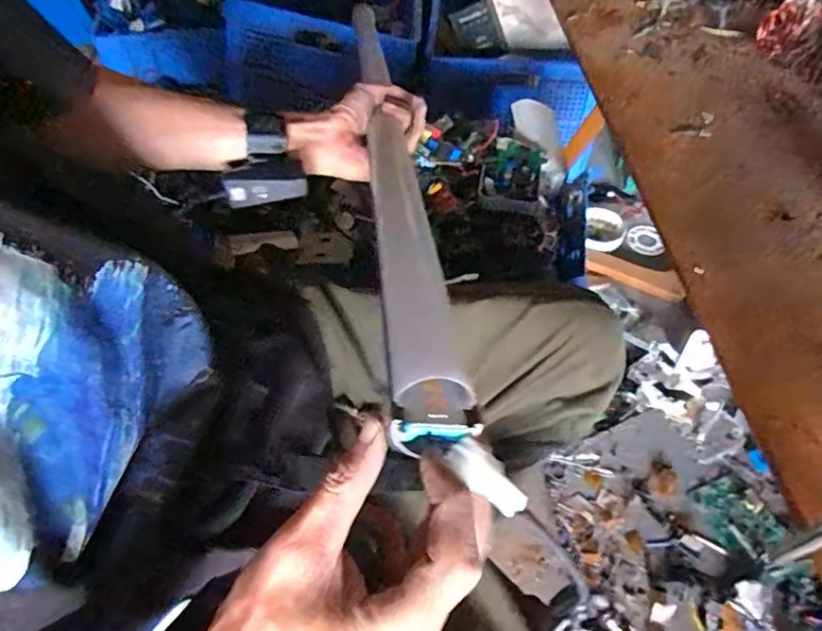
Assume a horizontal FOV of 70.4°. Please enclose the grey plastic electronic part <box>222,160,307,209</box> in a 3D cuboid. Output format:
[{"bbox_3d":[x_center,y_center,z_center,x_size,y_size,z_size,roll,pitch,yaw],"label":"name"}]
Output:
[{"bbox_3d":[-0.124,-0.110,0.498,0.068,0.026,0.021,-6,54,-3],"label":"grey plastic electronic part"}]

